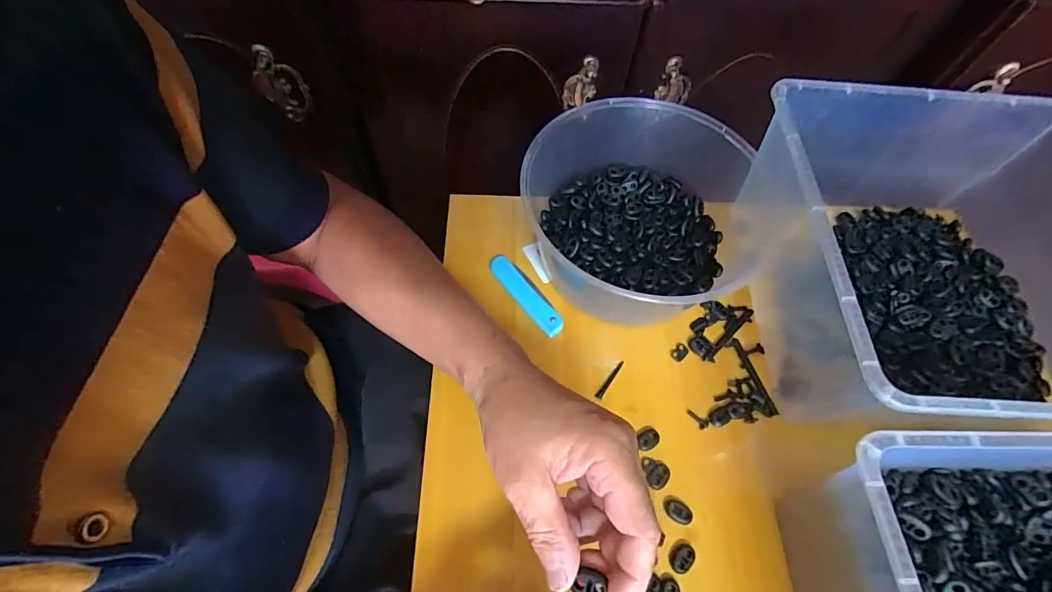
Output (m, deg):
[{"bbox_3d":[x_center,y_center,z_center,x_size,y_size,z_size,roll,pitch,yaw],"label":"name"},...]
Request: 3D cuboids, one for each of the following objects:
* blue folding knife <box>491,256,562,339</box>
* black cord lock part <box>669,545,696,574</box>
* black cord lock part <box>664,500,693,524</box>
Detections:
[{"bbox_3d":[0.001,-0.003,0.444,0.028,0.007,0.101,-33,69,-18],"label":"blue folding knife"},{"bbox_3d":[0.121,0.202,0.345,0.021,0.005,0.016,-39,71,-20],"label":"black cord lock part"},{"bbox_3d":[0.123,0.174,0.361,0.022,0.007,0.015,35,66,14],"label":"black cord lock part"}]

